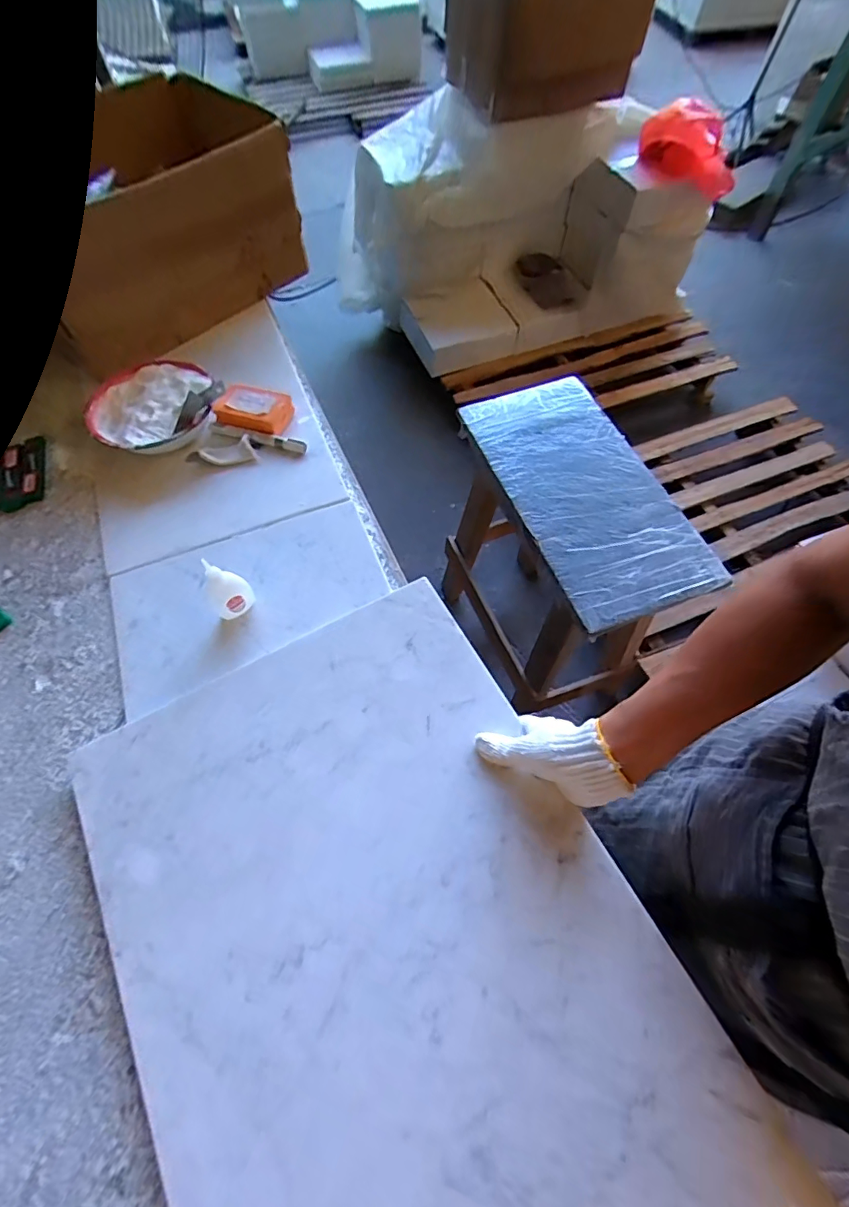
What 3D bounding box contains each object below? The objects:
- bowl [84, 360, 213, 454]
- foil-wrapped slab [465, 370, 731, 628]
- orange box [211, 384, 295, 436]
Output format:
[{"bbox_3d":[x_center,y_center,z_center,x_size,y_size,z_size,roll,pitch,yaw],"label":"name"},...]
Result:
[{"bbox_3d":[-0.375,-0.266,0.688,0.165,0.048,0.165,0,64,0],"label":"bowl"},{"bbox_3d":[0.269,-0.203,0.853,0.243,0.018,0.505,-21,64,-7],"label":"foil-wrapped slab"},{"bbox_3d":[-0.239,-0.274,0.695,0.101,0.031,0.066,16,64,9],"label":"orange box"}]

